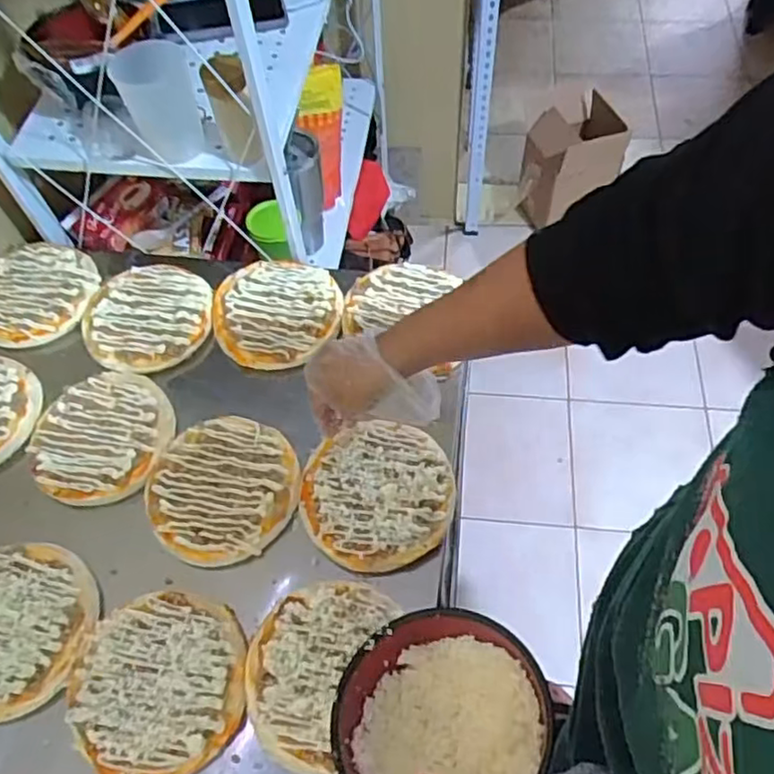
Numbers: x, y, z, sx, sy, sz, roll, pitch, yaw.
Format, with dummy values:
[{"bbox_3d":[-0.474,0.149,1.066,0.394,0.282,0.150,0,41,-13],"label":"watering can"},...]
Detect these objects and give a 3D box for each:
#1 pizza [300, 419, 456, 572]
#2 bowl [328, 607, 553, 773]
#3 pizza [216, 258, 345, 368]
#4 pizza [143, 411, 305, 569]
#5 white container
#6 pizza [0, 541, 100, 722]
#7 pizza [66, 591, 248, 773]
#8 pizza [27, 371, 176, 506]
[{"bbox_3d":[-0.009,0.101,0.636,0.142,0.015,0.140,-6,58,1],"label":"pizza"},{"bbox_3d":[0.037,0.228,0.456,0.141,0.054,0.131,-2,58,3],"label":"bowl"},{"bbox_3d":[-0.127,-0.089,0.765,0.146,0.016,0.145,-8,58,0],"label":"pizza"},{"bbox_3d":[-0.162,0.099,0.653,0.145,0.015,0.144,-2,58,3],"label":"pizza"},{"bbox_3d":[-0.242,-0.308,0.711,0.074,0.107,0.064,-19,62,-8],"label":"white container"},{"bbox_3d":[-0.336,0.214,0.592,0.140,0.019,0.147,-2,58,4],"label":"pizza"},{"bbox_3d":[-0.193,0.250,0.562,0.145,0.020,0.144,-2,58,3],"label":"pizza"},{"bbox_3d":[-0.298,0.052,0.693,0.138,0.016,0.147,-2,58,3],"label":"pizza"}]

